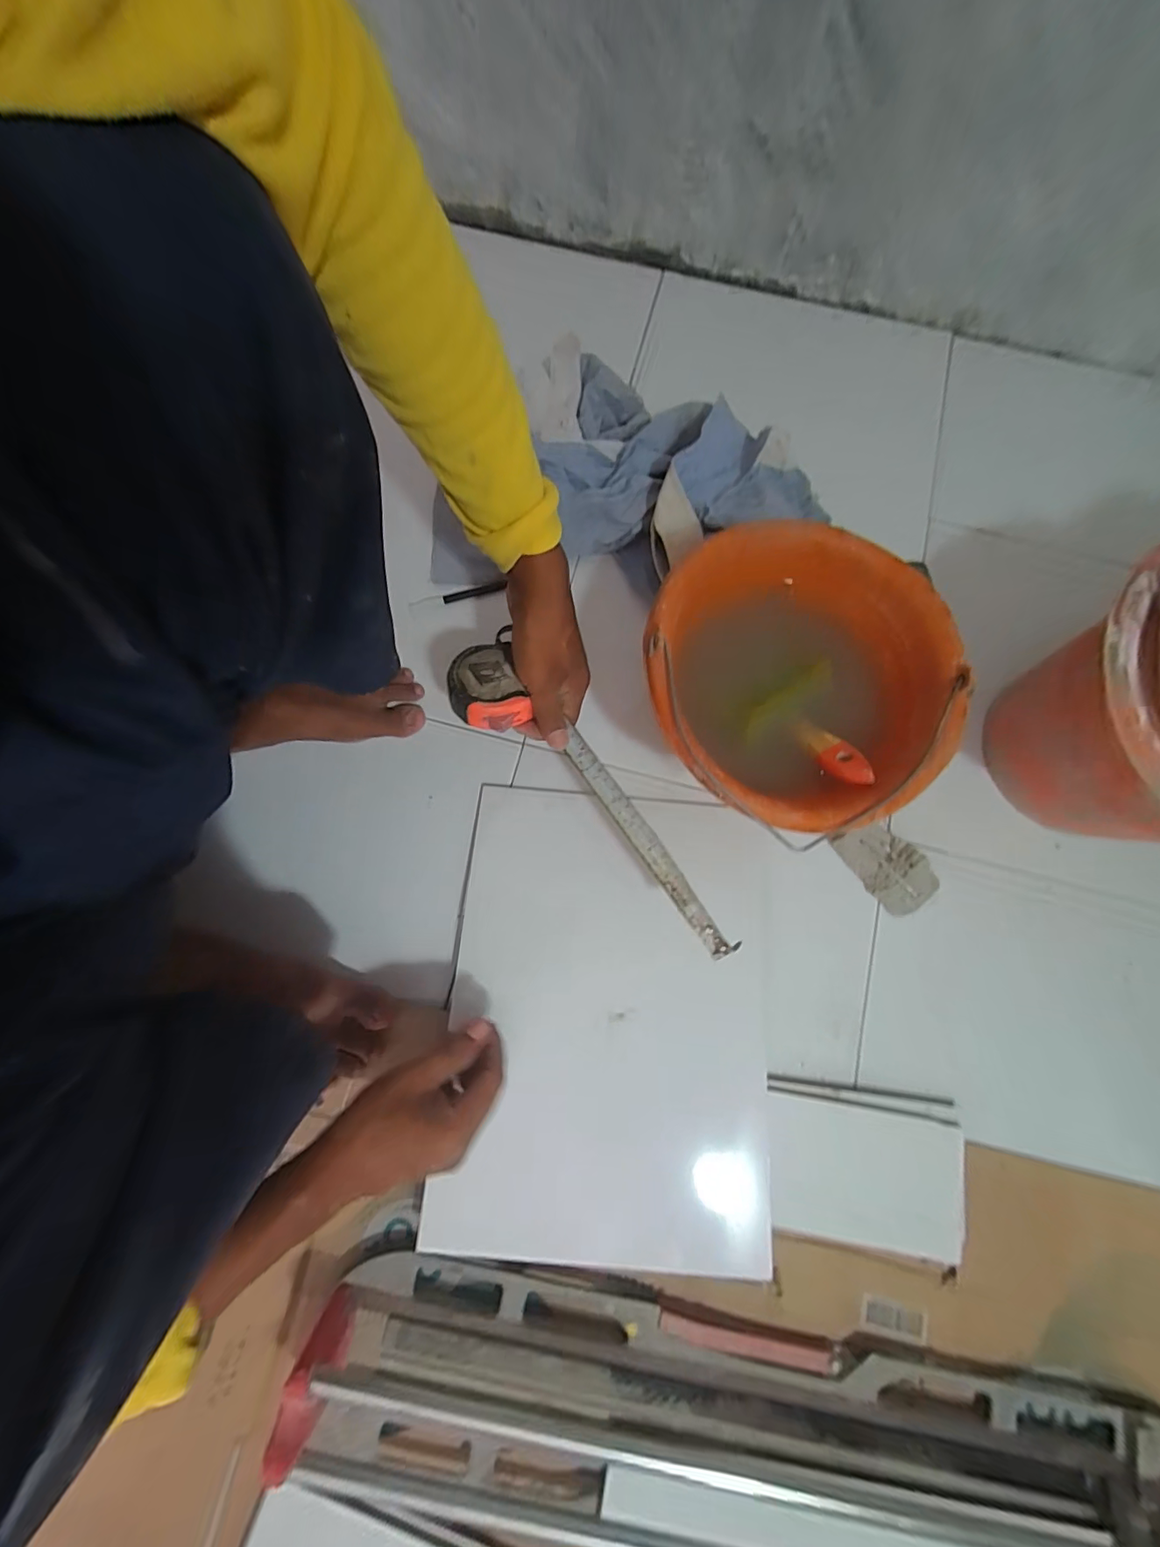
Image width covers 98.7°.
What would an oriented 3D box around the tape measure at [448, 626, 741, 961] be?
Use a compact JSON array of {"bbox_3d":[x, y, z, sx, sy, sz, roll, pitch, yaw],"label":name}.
[{"bbox_3d":[0.010,0.013,0.422,0.072,0.034,0.328,-43,82,-9],"label":"tape measure"}]

